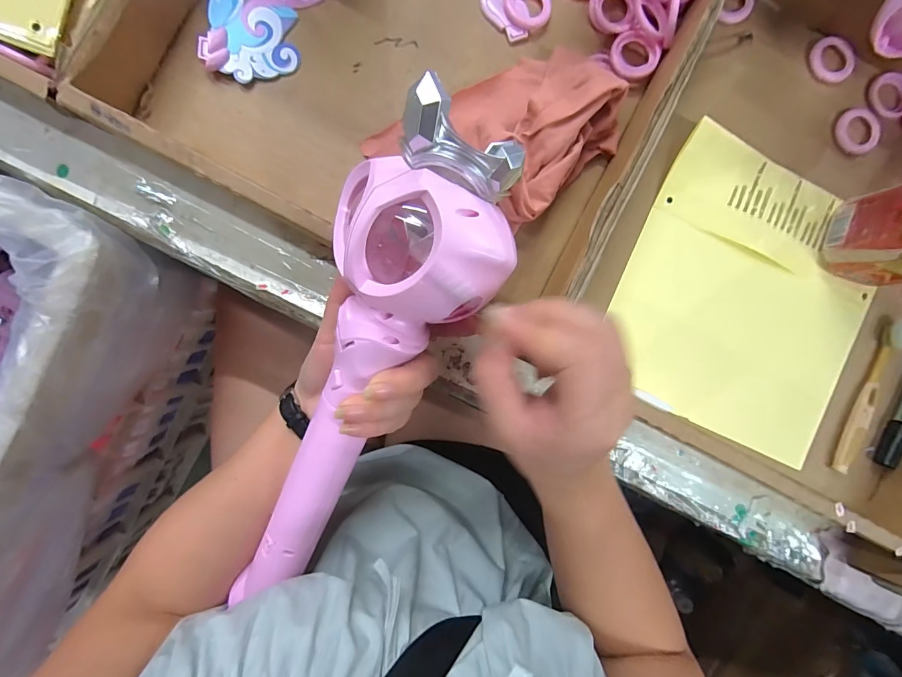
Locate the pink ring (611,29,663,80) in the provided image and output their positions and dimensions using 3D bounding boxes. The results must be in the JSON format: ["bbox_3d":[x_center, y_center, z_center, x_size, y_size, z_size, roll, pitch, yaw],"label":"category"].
[{"bbox_3d":[0.144,-0.222,0.323,0.037,0.010,0.032,23,102,-2],"label":"pink ring"}]

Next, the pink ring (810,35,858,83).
[{"bbox_3d":[0.318,-0.232,0.341,0.031,0.007,0.037,-31,93,-3],"label":"pink ring"}]

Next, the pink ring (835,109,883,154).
[{"bbox_3d":[0.343,-0.174,0.344,0.034,0.005,0.037,0,91,-4],"label":"pink ring"}]

